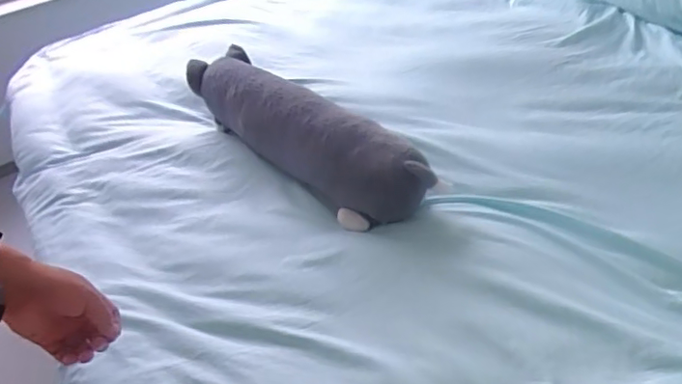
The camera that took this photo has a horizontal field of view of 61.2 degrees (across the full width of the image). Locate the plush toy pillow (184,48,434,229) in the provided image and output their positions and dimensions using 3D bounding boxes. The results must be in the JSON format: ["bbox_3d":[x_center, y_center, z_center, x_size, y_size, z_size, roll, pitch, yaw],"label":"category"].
[{"bbox_3d":[-0.084,-0.128,1.013,0.138,0.129,0.574,-30,44,-27],"label":"plush toy pillow"}]

